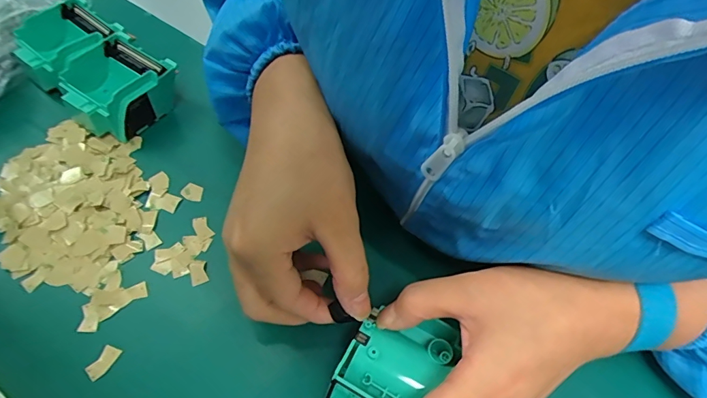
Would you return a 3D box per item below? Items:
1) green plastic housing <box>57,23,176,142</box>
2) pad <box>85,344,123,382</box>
[{"bbox_3d":[-0.200,-0.097,0.360,0.073,0.036,0.081,28,61,13],"label":"green plastic housing"},{"bbox_3d":[-0.157,0.101,0.262,0.012,0.004,0.021,27,61,12],"label":"pad"}]

